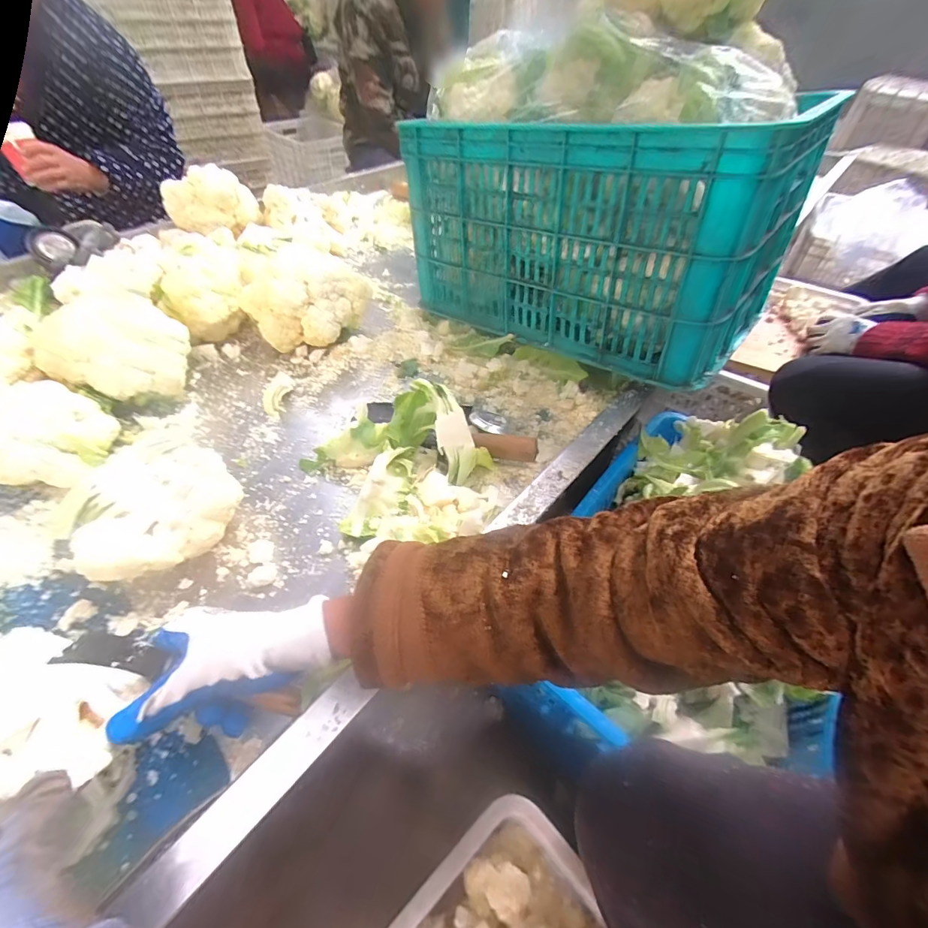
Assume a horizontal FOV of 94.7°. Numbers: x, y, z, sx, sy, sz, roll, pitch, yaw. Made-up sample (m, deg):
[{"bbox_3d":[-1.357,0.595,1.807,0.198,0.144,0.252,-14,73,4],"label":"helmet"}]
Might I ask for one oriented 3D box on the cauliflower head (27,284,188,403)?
[{"bbox_3d":[-0.481,-0.171,0.591,0.136,0.118,0.138,0,48,-1],"label":"cauliflower head"}]

